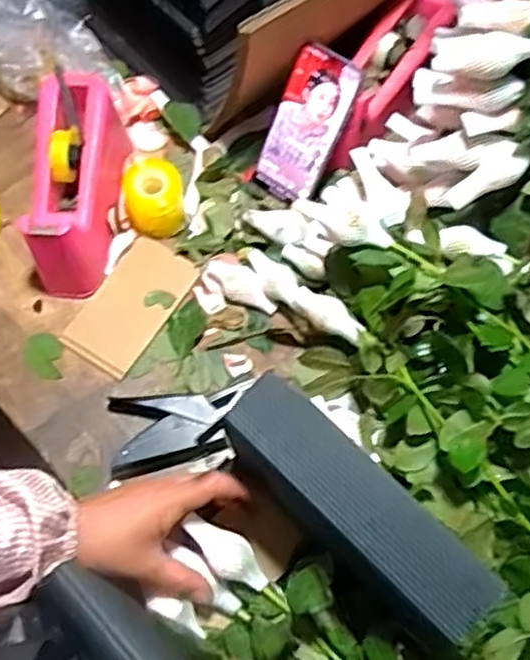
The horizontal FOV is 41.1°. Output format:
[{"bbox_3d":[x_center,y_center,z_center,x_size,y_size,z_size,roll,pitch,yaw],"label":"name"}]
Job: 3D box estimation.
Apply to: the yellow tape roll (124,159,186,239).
[{"bbox_3d":[-0.116,-0.139,0.745,0.063,0.061,0.056,-4,68,-3],"label":"yellow tape roll"}]

